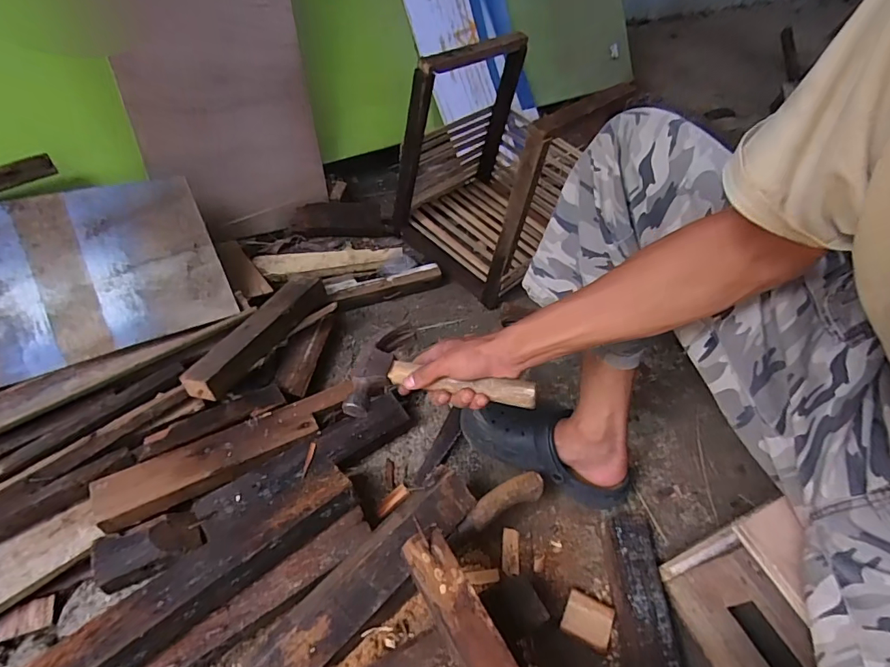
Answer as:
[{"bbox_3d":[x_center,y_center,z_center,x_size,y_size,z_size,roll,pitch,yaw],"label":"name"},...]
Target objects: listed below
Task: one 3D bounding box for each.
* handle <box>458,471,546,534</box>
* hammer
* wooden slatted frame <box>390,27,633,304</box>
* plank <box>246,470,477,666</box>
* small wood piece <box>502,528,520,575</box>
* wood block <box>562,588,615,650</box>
[{"bbox_3d":[0.077,0.229,0.656,0.133,0.025,0.034,-19,57,-23],"label":"handle"},{"bbox_3d":[-0.001,0.043,0.558,0.212,0.034,0.128,4,49,18],"label":"hammer"},{"bbox_3d":[0.110,-0.329,0.953,0.316,0.379,0.331,40,56,21],"label":"wooden slatted frame"},{"bbox_3d":[-0.090,0.301,0.592,0.314,0.023,0.066,-40,99,-21],"label":"plank"},{"bbox_3d":[0.094,0.310,0.684,0.024,0.005,0.062,9,51,-3],"label":"small wood piece"},{"bbox_3d":[0.190,0.378,0.637,0.062,0.022,0.059,28,53,13],"label":"wood block"}]

